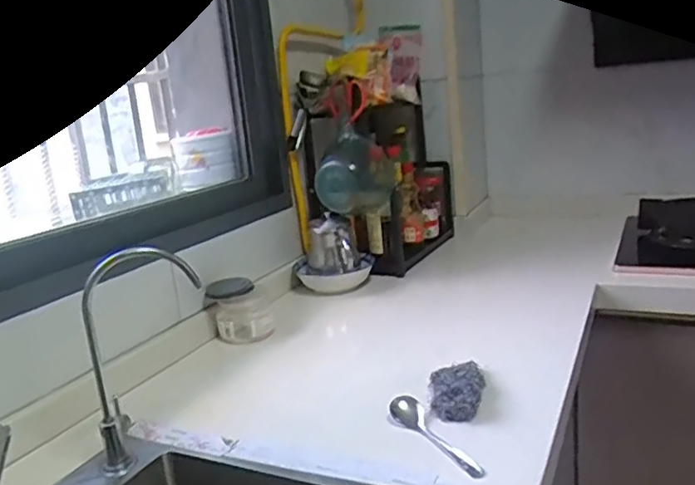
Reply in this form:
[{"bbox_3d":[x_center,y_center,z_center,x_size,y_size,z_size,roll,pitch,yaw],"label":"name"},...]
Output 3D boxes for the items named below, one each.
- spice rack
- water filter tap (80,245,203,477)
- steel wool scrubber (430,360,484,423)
[{"bbox_3d":[0.062,-0.213,1.385,0.232,0.493,0.430,0,14,23],"label":"spice rack"},{"bbox_3d":[-0.232,0.132,0.712,0.133,0.253,0.048,-10,14,-21],"label":"water filter tap"},{"bbox_3d":[0.141,0.187,0.779,0.066,0.033,0.103,-3,13,9],"label":"steel wool scrubber"}]

